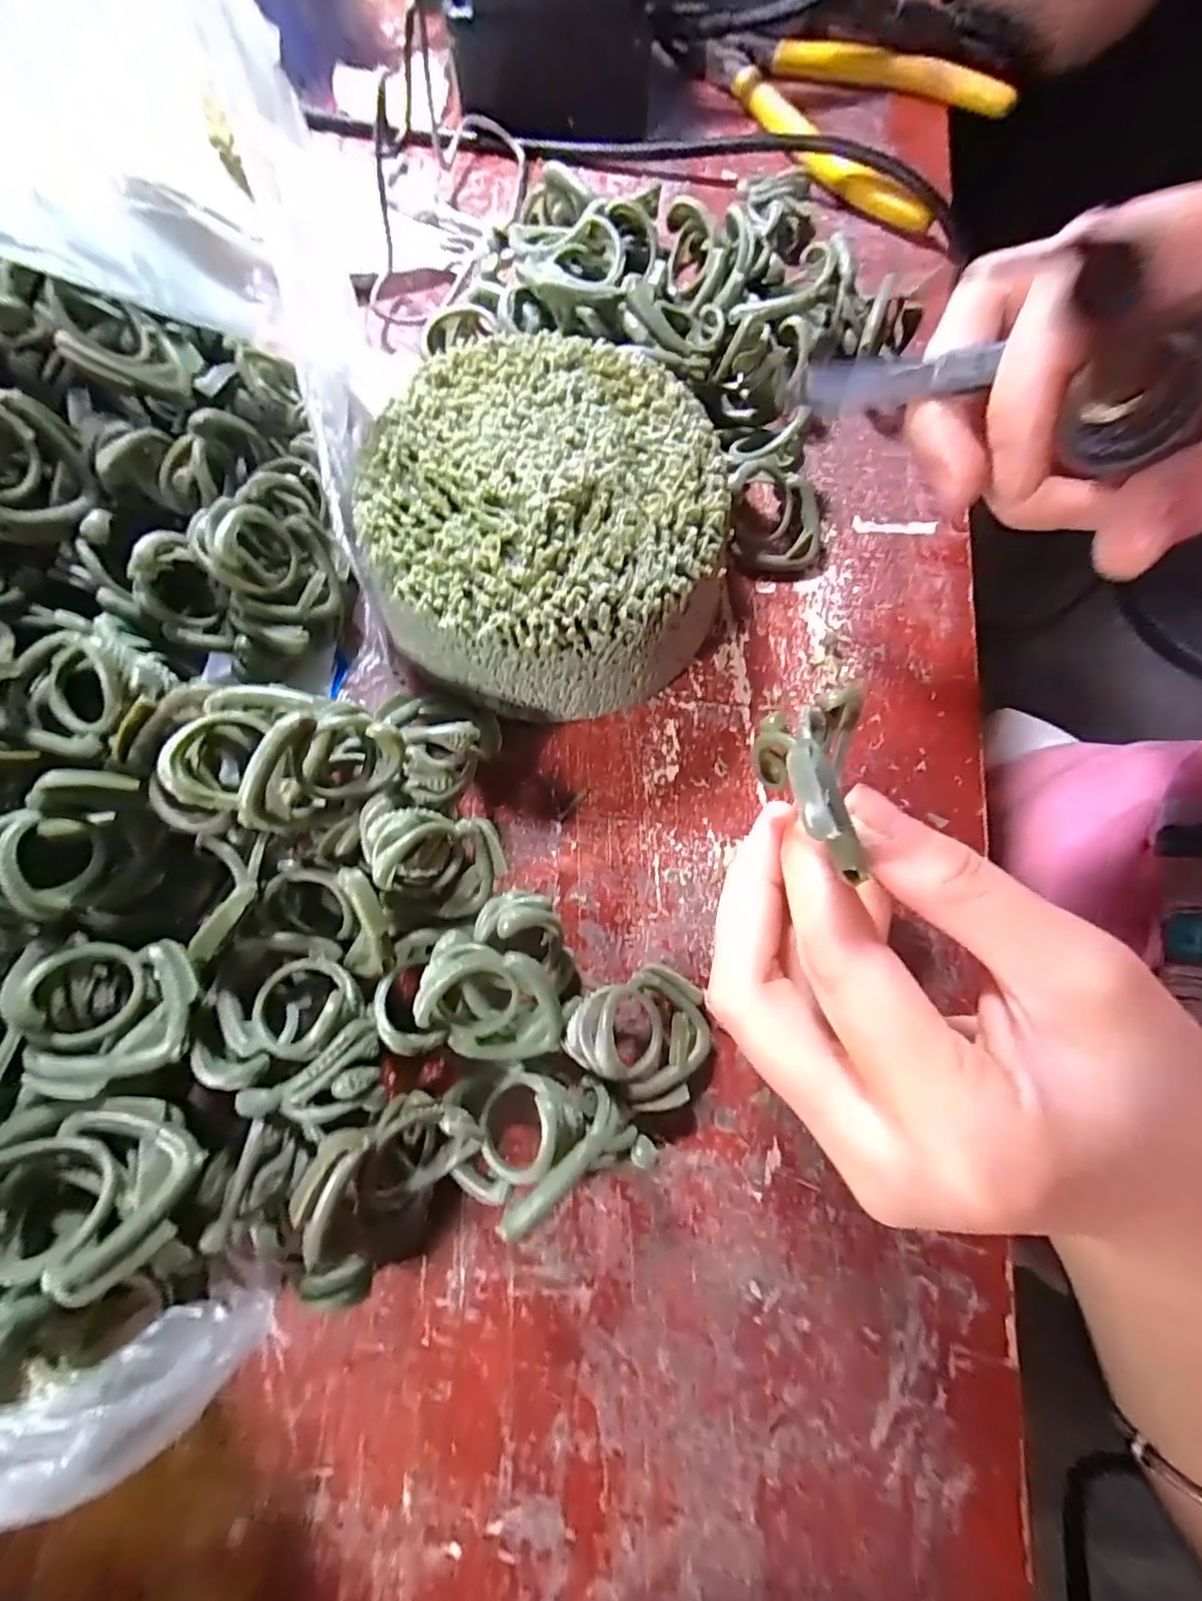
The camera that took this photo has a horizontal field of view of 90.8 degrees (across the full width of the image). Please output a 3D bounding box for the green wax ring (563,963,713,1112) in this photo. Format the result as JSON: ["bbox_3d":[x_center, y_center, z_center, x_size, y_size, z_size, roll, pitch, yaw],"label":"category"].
[{"bbox_3d":[0.012,0.059,0.153,0.034,0.023,0.032,0,75,-1],"label":"green wax ring"}]

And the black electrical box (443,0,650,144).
[{"bbox_3d":[-0.021,-0.317,0.234,0.077,0.050,0.069,-2,77,-3],"label":"black electrical box"}]

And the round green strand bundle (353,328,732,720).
[{"bbox_3d":[-0.014,-0.077,0.176,0.094,0.046,0.099,0,77,-2],"label":"round green strand bundle"}]

